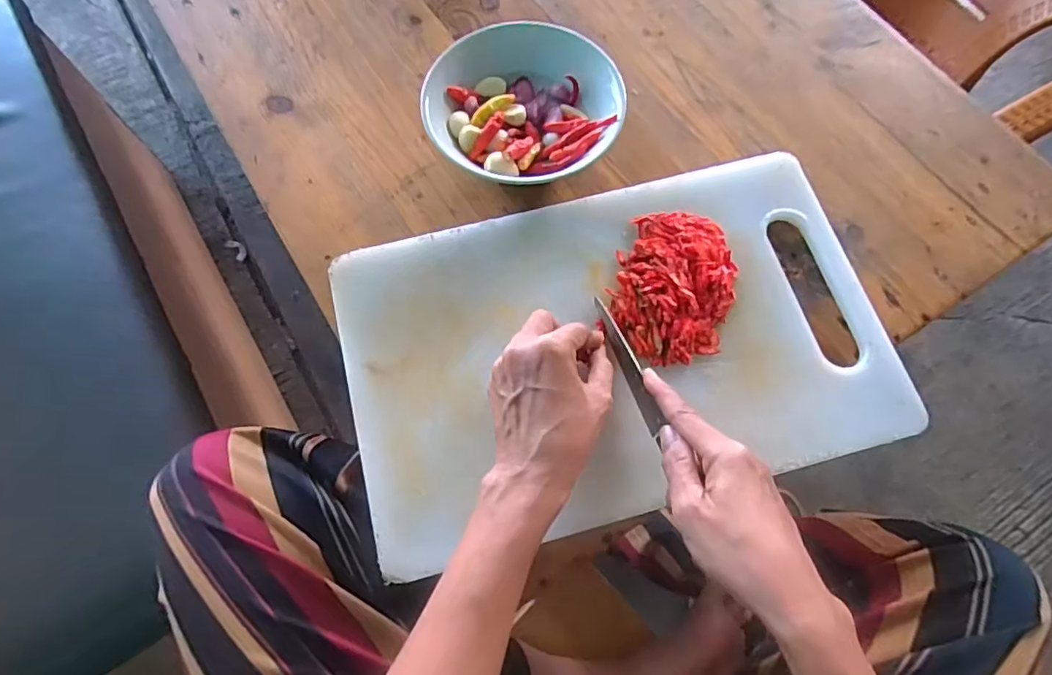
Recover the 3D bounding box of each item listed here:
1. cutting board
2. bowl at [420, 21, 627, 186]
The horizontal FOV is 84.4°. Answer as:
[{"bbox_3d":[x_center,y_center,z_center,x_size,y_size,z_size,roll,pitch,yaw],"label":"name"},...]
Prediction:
[{"bbox_3d":[0.067,0.002,0.436,0.392,0.024,0.244,-13,73,-7],"label":"cutting board"},{"bbox_3d":[-0.003,-0.185,0.476,0.150,0.057,0.131,-3,70,-4],"label":"bowl"}]

